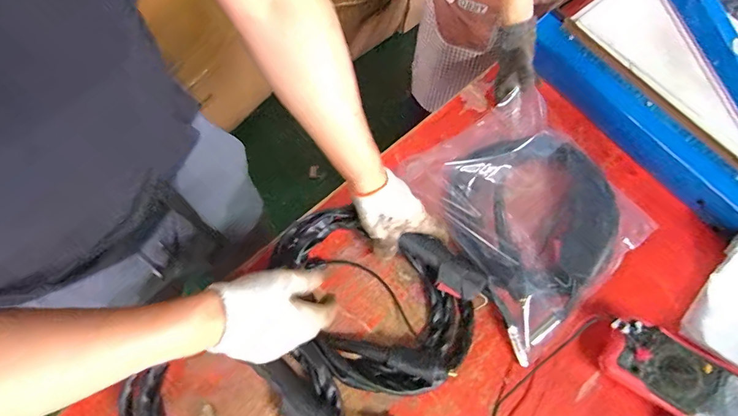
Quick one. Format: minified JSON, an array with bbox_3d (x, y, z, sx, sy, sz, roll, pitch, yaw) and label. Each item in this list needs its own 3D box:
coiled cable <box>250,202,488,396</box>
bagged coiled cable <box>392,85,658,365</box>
[{"bbox_3d":[0.010,0.129,0.563,0.311,0.071,0.209,18,65,5],"label":"coiled cable"},{"bbox_3d":[0.227,0.002,0.631,0.340,0.081,0.315,-37,75,-19],"label":"bagged coiled cable"}]

